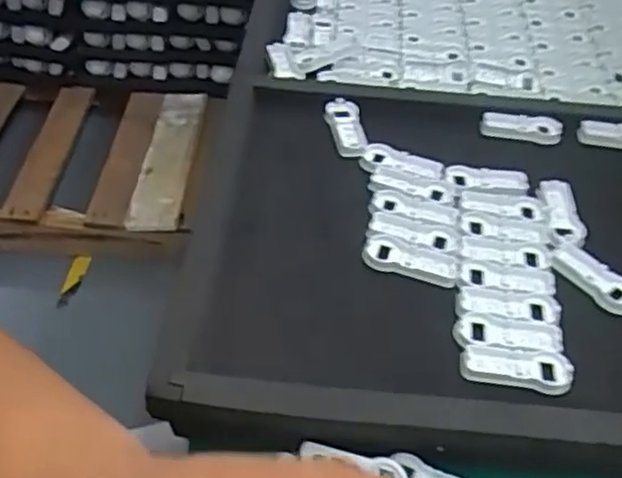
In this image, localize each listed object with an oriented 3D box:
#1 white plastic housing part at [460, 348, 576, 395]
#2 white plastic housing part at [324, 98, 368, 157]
[{"bbox_3d":[0.110,0.070,0.390,0.058,0.009,0.023,7,46,1],"label":"white plastic housing part"},{"bbox_3d":[0.027,-0.080,0.527,0.023,0.013,0.055,-6,47,-12],"label":"white plastic housing part"}]

